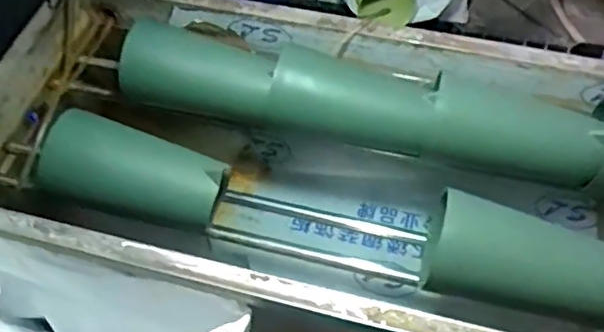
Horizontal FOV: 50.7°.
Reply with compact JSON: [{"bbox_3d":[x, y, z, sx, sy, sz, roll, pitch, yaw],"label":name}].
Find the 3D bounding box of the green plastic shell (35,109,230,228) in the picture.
[{"bbox_3d":[-0.264,0.009,0.948,0.311,0.102,0.088,18,57,15],"label":"green plastic shell"}]

